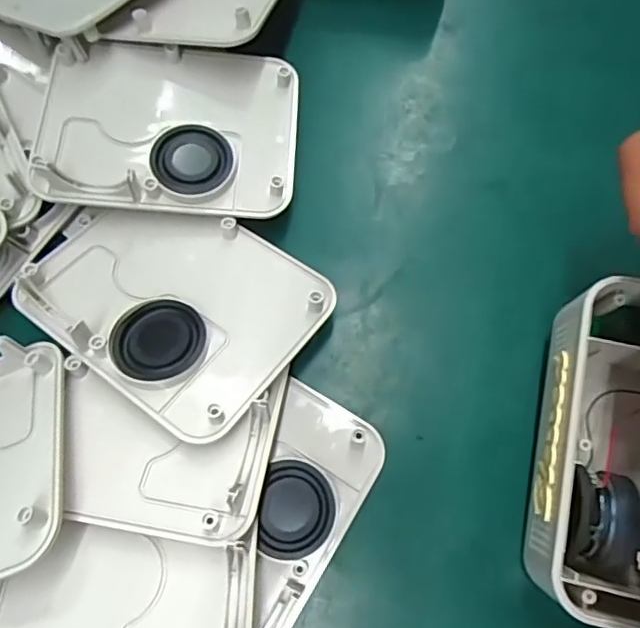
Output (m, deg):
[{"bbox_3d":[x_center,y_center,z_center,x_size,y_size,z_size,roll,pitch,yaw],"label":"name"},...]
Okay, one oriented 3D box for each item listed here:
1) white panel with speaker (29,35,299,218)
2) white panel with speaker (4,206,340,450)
[{"bbox_3d":[-0.077,-0.096,0.285,0.126,0.029,0.095,1,70,2],"label":"white panel with speaker"},{"bbox_3d":[-0.070,-0.011,0.258,0.131,0.017,0.095,32,59,17],"label":"white panel with speaker"}]

